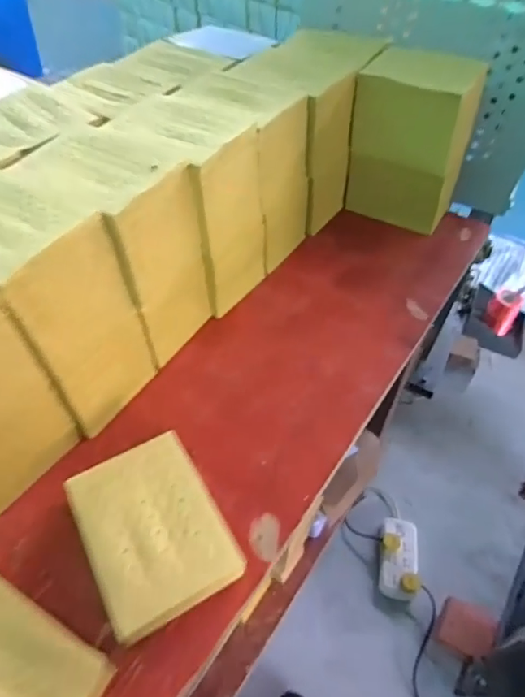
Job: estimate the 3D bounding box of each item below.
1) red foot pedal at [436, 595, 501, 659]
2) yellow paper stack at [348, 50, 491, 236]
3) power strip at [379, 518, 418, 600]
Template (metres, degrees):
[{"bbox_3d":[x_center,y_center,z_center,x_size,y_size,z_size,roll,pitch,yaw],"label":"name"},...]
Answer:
[{"bbox_3d":[0.465,0.636,1.078,0.115,0.023,0.117,15,87,27],"label":"red foot pedal"},{"bbox_3d":[0.240,-0.332,0.777,0.167,0.227,0.132,27,54,19],"label":"yellow paper stack"},{"bbox_3d":[0.384,0.569,1.310,0.102,0.053,0.212,10,50,5],"label":"power strip"}]

